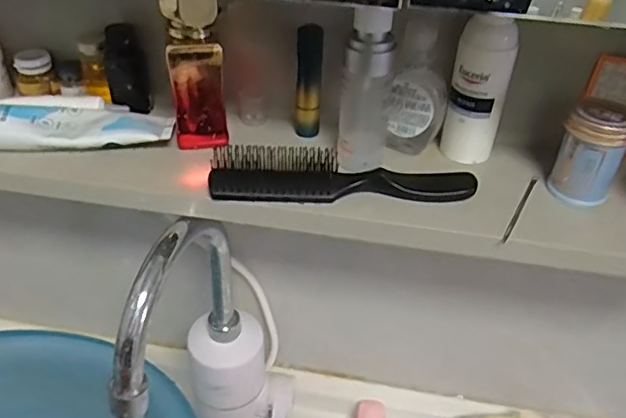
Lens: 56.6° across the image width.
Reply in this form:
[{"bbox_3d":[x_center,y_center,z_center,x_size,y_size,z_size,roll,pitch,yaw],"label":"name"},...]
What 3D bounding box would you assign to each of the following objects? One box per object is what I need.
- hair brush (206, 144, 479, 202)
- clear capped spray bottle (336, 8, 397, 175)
[{"bbox_3d":[0.019,-0.019,0.372,0.165,0.020,0.039,2,39,-1],"label":"hair brush"},{"bbox_3d":[0.033,-0.073,0.362,0.030,0.093,0.035,6,39,4],"label":"clear capped spray bottle"}]

